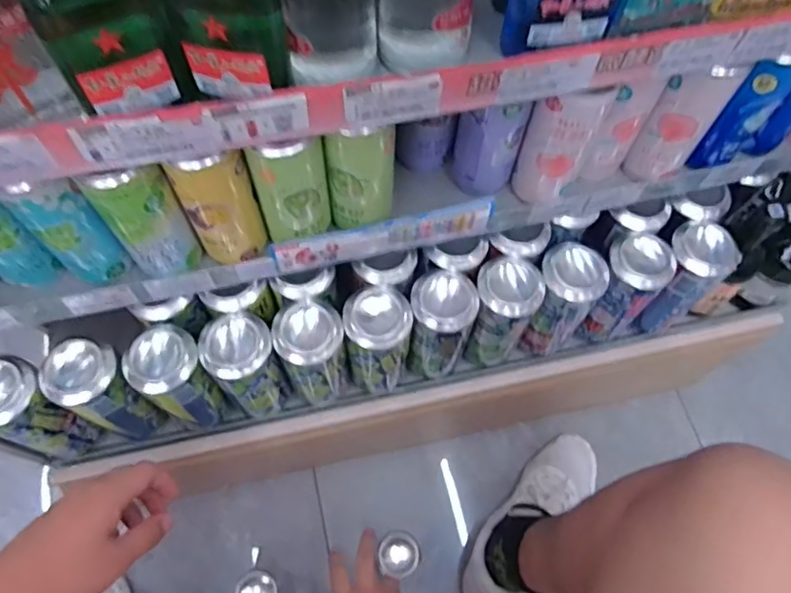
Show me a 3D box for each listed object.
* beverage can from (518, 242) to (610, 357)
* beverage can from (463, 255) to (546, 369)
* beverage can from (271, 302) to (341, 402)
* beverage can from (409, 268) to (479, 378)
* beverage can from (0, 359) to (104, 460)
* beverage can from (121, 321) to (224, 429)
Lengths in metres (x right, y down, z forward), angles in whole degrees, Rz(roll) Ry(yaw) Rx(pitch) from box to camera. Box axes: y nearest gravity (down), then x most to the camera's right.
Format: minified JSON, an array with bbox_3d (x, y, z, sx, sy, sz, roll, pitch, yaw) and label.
[{"bbox_3d":[0.171,0.009,0.640,0.061,0.162,0.056,1,66,-1],"label":"beverage can"},{"bbox_3d":[0.110,0.018,0.634,0.065,0.160,0.070,1,66,-1],"label":"beverage can"},{"bbox_3d":[-0.083,0.060,0.602,0.066,0.173,0.064,1,66,-1],"label":"beverage can"},{"bbox_3d":[0.045,0.028,0.620,0.060,0.164,0.065,1,66,-1],"label":"beverage can"},{"bbox_3d":[-0.350,0.116,0.583,0.058,0.160,0.057,1,66,-1],"label":"beverage can"},{"bbox_3d":[-0.211,0.083,0.586,0.062,0.163,0.062,1,66,-1],"label":"beverage can"}]

